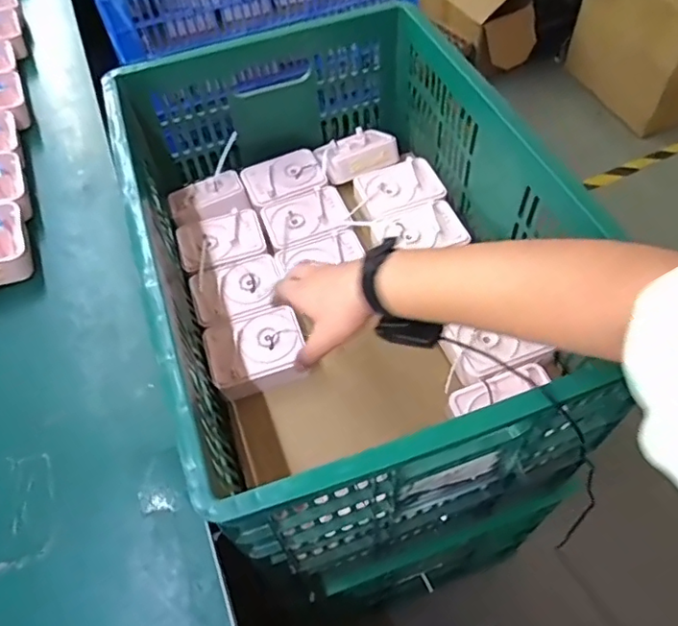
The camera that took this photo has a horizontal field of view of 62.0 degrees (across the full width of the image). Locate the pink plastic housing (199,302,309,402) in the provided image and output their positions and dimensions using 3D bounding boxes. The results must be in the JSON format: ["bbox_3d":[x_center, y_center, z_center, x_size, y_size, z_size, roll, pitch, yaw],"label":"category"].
[{"bbox_3d":[-0.108,0.050,0.734,0.121,0.038,0.100,-16,55,-9],"label":"pink plastic housing"}]

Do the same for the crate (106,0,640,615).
[{"bbox_3d":[0.004,-0.043,0.806,0.466,0.400,0.669,-17,56,-10],"label":"crate"}]

